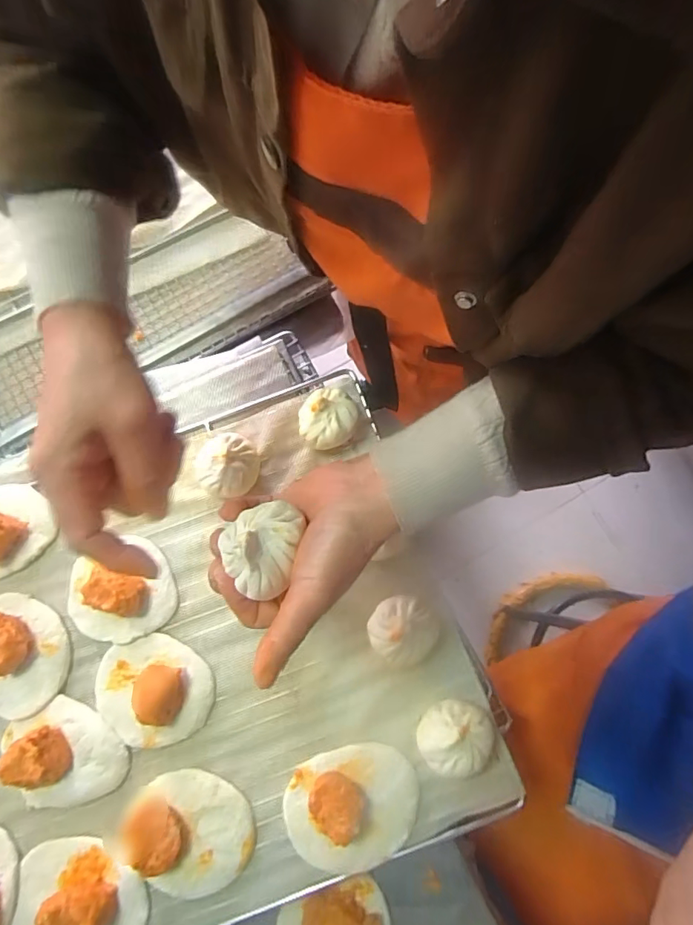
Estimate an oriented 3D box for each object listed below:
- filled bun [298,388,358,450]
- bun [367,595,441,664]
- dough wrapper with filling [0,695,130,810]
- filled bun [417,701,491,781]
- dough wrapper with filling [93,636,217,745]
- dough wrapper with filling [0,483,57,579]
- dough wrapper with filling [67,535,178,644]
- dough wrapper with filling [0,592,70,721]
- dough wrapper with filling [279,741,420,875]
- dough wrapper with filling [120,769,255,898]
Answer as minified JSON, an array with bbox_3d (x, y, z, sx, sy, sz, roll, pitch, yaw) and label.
[{"bbox_3d":[-0.017,-0.038,0.459,0.050,0.043,0.051,2,75,1],"label":"filled bun"},{"bbox_3d":[0.045,0.134,0.412,0.053,0.041,0.049,0,75,1],"label":"bun"},{"bbox_3d":[-0.226,0.231,0.403,0.082,0.030,0.081,-28,76,-7],"label":"dough wrapper with filling"},{"bbox_3d":[0.083,0.211,0.392,0.057,0.038,0.052,0,75,1],"label":"filled bun"},{"bbox_3d":[-0.159,0.185,0.412,0.095,0.024,0.079,28,77,8],"label":"dough wrapper with filling"},{"bbox_3d":[-0.314,0.057,0.450,0.097,0.033,0.082,-17,75,-4],"label":"dough wrapper with filling"},{"bbox_3d":[-0.193,0.109,0.433,0.087,0.031,0.078,-19,76,-4],"label":"dough wrapper with filling"},{"bbox_3d":[-0.280,0.160,0.422,0.082,0.028,0.101,-35,77,-8],"label":"dough wrapper with filling"},{"bbox_3d":[0.003,0.262,0.384,0.102,0.029,0.083,-21,76,-5],"label":"dough wrapper with filling"},{"bbox_3d":[-0.120,0.282,0.389,0.094,0.018,0.078,33,78,9],"label":"dough wrapper with filling"}]

